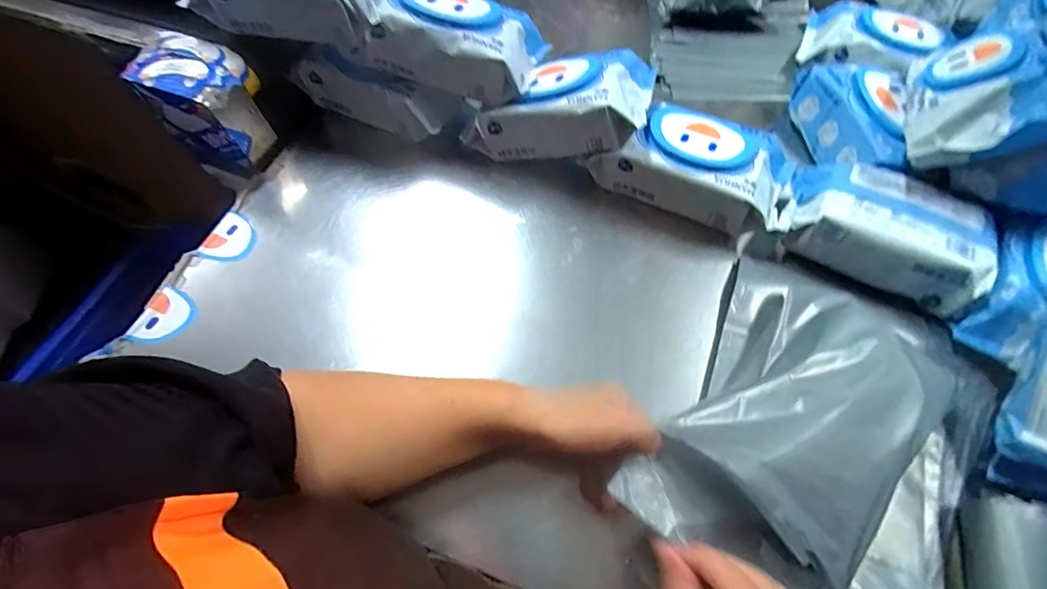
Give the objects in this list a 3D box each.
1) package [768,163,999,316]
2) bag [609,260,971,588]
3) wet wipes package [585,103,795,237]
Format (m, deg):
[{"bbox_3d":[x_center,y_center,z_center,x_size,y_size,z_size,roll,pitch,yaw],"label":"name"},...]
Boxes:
[{"bbox_3d":[0.357,-0.070,0.471,0.181,0.059,0.103,28,65,15],"label":"package"},{"bbox_3d":[0.210,0.093,0.376,0.157,0.085,0.273,33,67,17],"label":"bag"},{"bbox_3d":[0.191,-0.145,0.520,0.202,0.070,0.101,23,64,12],"label":"wet wipes package"}]

